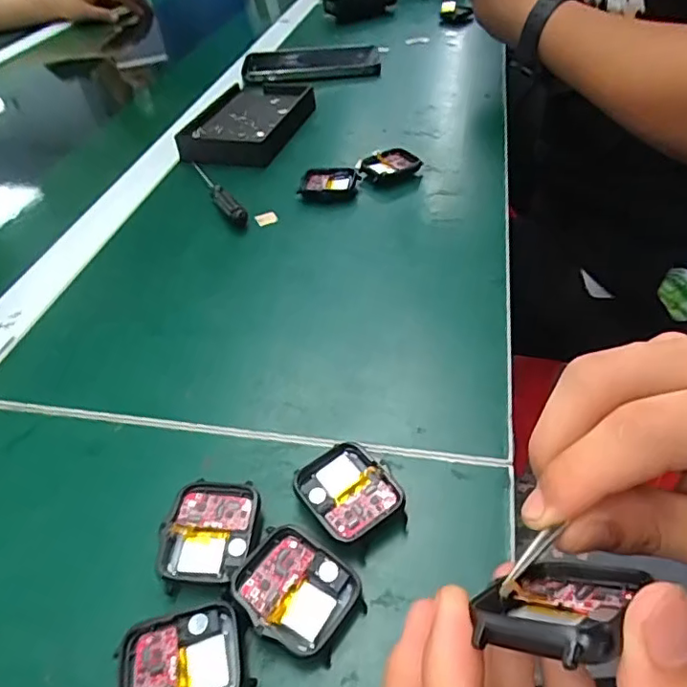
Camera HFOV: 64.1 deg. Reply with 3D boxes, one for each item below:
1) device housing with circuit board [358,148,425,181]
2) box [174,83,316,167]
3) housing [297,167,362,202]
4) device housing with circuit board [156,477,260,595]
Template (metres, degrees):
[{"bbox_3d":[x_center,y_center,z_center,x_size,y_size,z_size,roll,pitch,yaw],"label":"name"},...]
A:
[{"bbox_3d":[0.039,-0.148,0.457,0.046,0.012,0.037,-16,44,-9],"label":"device housing with circuit board"},{"bbox_3d":[-0.089,-0.223,0.549,0.091,0.031,0.174,8,42,16],"label":"box"},{"bbox_3d":[-0.012,-0.128,0.442,0.046,0.012,0.043,1,44,9],"label":"housing"},{"bbox_3d":[-0.056,0.079,0.232,0.037,0.010,0.044,-3,44,5],"label":"device housing with circuit board"}]

